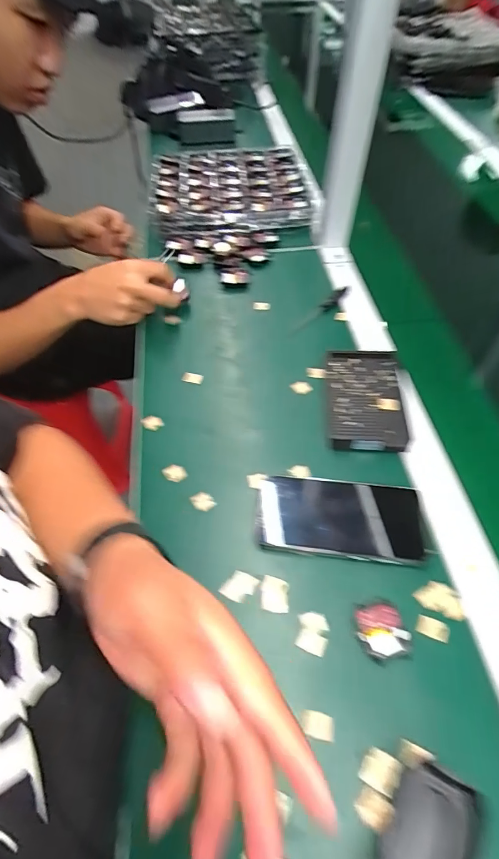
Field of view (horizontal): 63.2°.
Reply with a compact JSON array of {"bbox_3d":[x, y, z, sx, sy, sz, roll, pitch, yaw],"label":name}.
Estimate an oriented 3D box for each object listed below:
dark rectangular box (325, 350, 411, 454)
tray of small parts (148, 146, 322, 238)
[{"bbox_3d":[0.138,-0.036,0.489,0.085,0.021,0.138,3,56,4],"label":"dark rectangular box"},{"bbox_3d":[-0.036,-0.452,0.767,0.296,0.042,0.277,-11,56,-6],"label":"tray of small parts"}]

